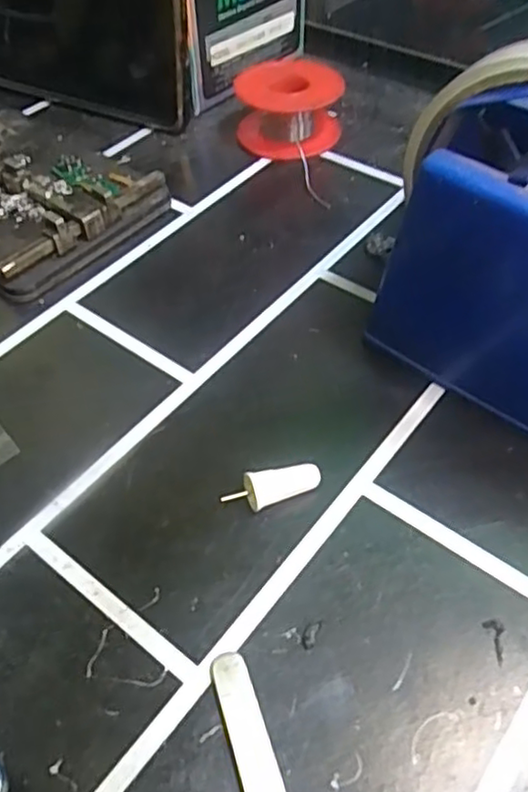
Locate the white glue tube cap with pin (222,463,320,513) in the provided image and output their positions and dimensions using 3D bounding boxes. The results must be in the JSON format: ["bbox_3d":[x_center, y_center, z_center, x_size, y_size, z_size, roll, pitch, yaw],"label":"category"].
[{"bbox_3d":[0.003,0.028,0.202,0.030,0.009,0.008,-15,52,-8],"label":"white glue tube cap with pin"}]

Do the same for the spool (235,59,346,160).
[{"bbox_3d":[0.013,-0.145,0.332,0.052,0.029,0.045,-2,51,2],"label":"spool"}]

